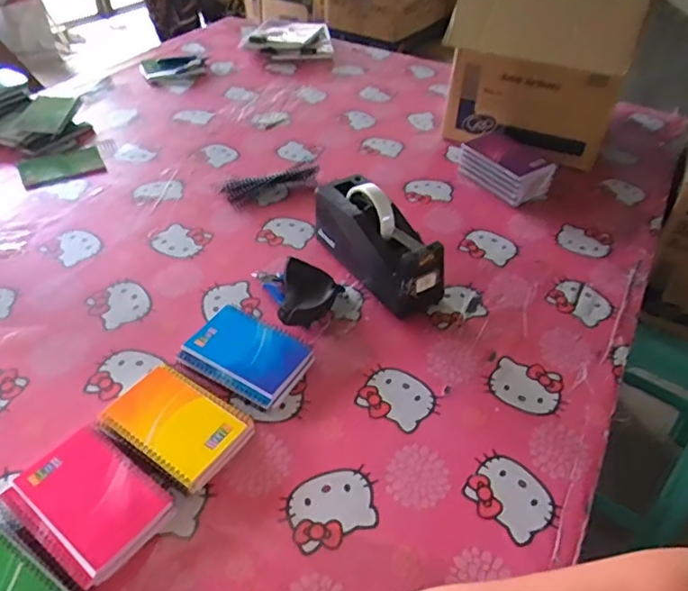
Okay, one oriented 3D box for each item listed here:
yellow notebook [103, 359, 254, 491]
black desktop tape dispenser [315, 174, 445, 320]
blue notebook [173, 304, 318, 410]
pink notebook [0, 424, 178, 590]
[{"bbox_3d":[-0.169,0.130,0.575,0.135,0.027,0.096,26,48,23],"label":"yellow notebook"},{"bbox_3d":[0.044,-0.075,0.741,0.078,0.116,0.204,-26,50,-27],"label":"black desktop tape dispenser"},{"bbox_3d":[-0.110,0.068,0.647,0.134,0.022,0.097,26,48,23],"label":"blue notebook"},{"bbox_3d":[-0.235,0.187,0.512,0.140,0.022,0.095,28,49,25],"label":"pink notebook"}]

